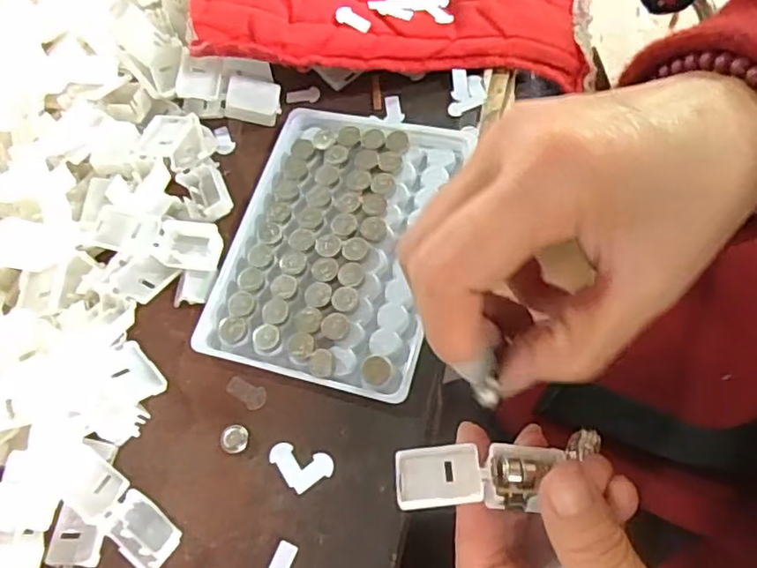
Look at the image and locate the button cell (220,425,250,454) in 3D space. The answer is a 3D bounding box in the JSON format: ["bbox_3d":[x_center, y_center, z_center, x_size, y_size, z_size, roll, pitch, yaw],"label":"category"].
[{"bbox_3d":[-0.057,0.061,0.247,0.011,0.004,0.011,0,67,0],"label":"button cell"}]

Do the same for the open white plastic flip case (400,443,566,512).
[{"bbox_3d":[0.031,0.064,0.204,0.050,0.011,0.021,-4,41,4],"label":"open white plastic flip case"}]

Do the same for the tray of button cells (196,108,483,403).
[{"bbox_3d":[-0.019,-0.022,0.274,0.092,0.009,0.130,11,68,12],"label":"tray of button cells"}]

